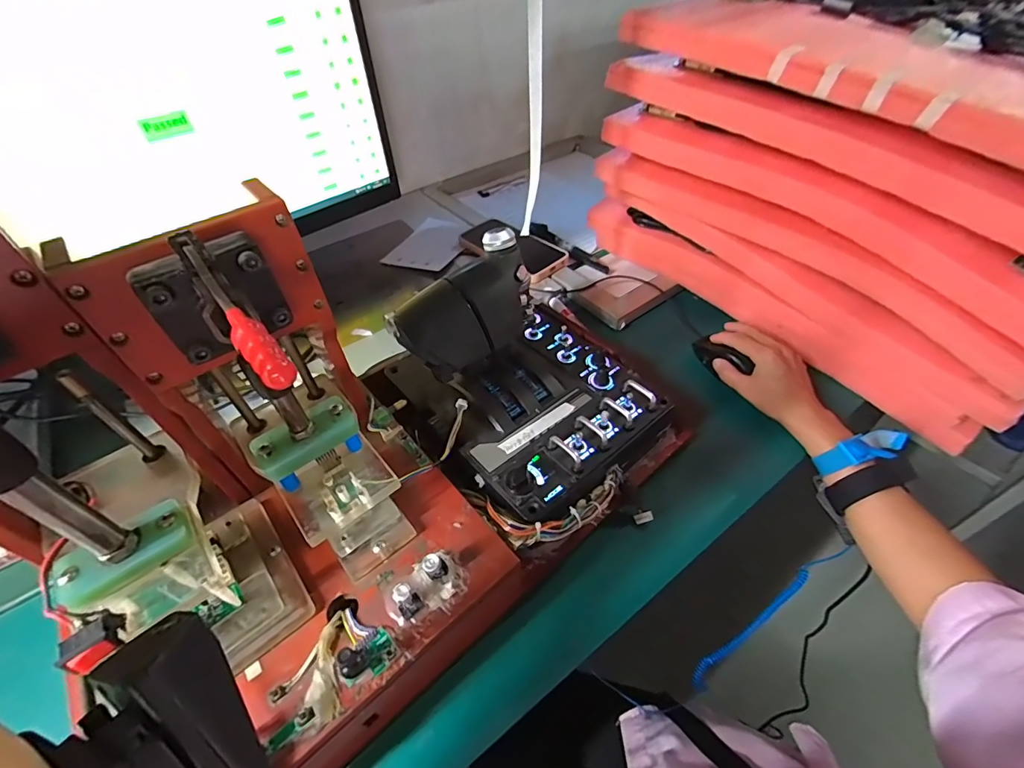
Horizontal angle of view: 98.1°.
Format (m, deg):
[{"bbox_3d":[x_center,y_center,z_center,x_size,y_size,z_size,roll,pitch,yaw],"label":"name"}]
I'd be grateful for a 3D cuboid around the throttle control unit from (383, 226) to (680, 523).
[{"bbox_3d":[0.013,-0.010,0.407,0.209,0.125,0.229,-34,53,-25],"label":"throttle control unit"}]

